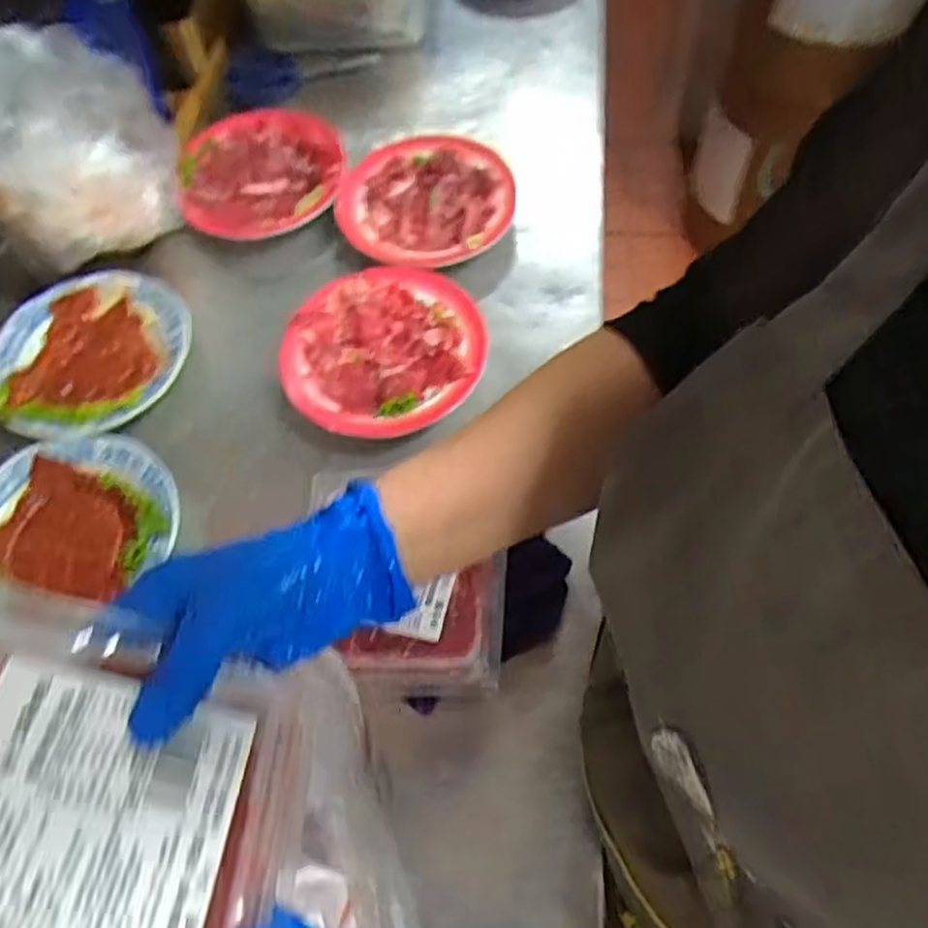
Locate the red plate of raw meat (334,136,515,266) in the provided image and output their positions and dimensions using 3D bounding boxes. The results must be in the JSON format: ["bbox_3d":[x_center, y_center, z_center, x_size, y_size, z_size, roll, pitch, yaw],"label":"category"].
[{"bbox_3d":[-0.043,-0.260,0.743,0.160,0.027,0.165,-2,61,3],"label":"red plate of raw meat"}]

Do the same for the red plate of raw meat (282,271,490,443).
[{"bbox_3d":[-0.068,-0.097,0.648,0.166,0.025,0.158,-2,61,3],"label":"red plate of raw meat"}]

